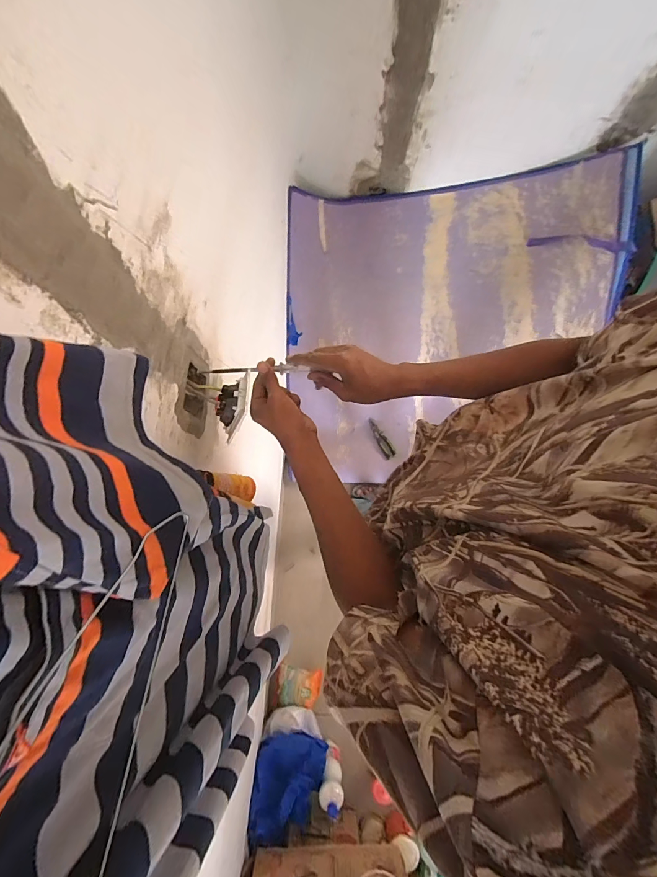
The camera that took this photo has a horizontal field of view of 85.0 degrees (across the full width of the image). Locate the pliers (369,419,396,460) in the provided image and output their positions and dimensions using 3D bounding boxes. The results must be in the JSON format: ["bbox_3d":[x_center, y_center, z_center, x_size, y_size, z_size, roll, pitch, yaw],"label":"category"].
[{"bbox_3d":[0.219,0.002,1.523,0.059,0.016,0.183,-31,80,-5],"label":"pliers"}]

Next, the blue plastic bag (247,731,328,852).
[{"bbox_3d":[-0.126,1.118,1.161,0.225,0.184,0.203,3,79,1],"label":"blue plastic bag"}]

